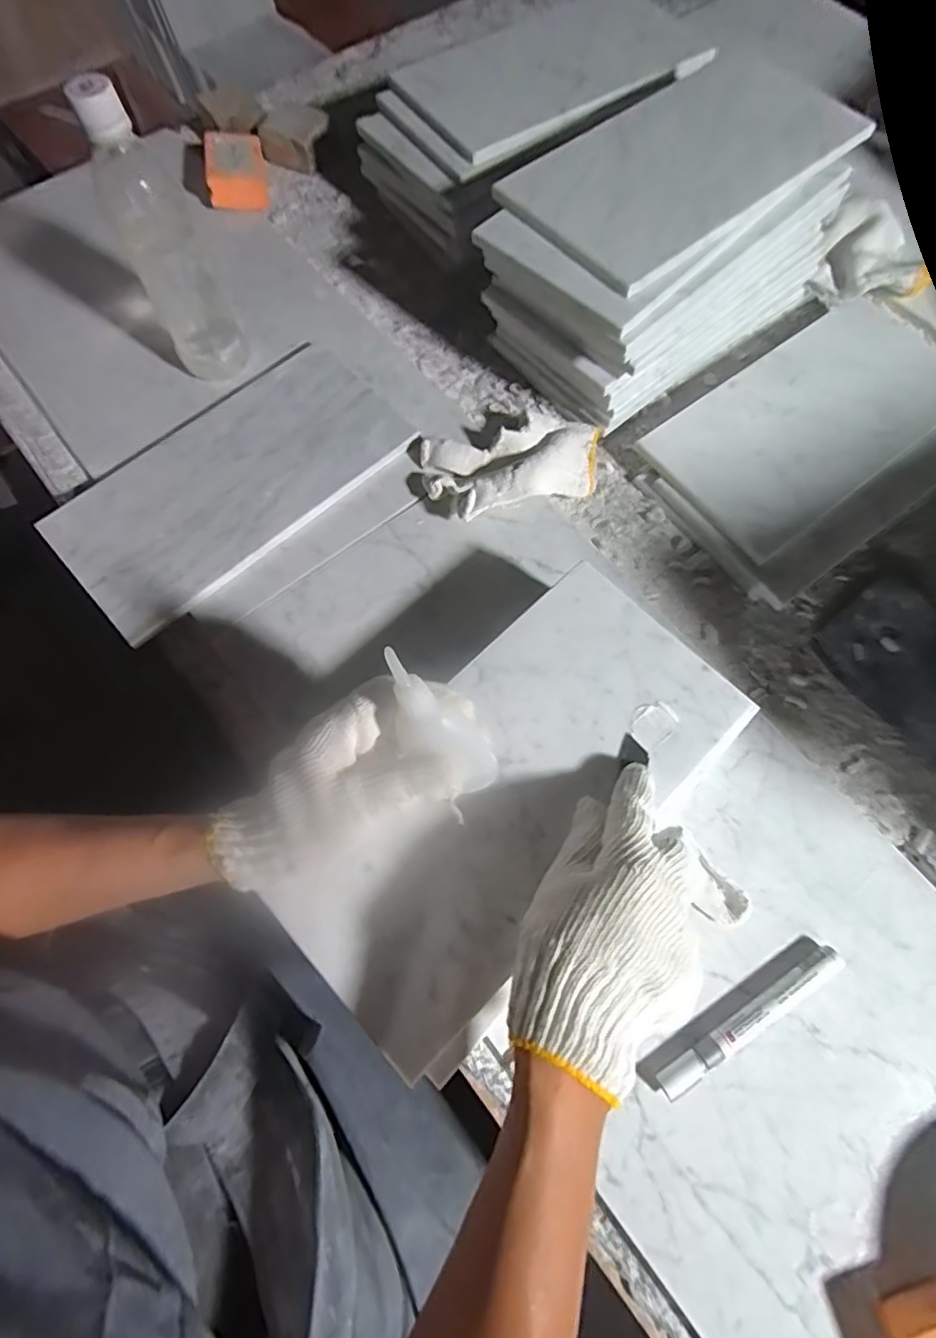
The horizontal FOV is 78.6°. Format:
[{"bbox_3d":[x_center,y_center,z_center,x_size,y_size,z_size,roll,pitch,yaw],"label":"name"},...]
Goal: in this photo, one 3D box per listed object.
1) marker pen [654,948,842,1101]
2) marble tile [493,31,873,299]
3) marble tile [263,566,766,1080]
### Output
[{"bbox_3d":[0.183,0.227,0.369,0.143,0.017,0.017,-30,72,-10],"label":"marker pen"},{"bbox_3d":[0.181,-0.426,0.471,0.313,0.017,0.161,-38,73,-12],"label":"marble tile"},{"bbox_3d":[0.034,0.079,0.353,0.153,0.017,0.302,40,74,13],"label":"marble tile"}]

